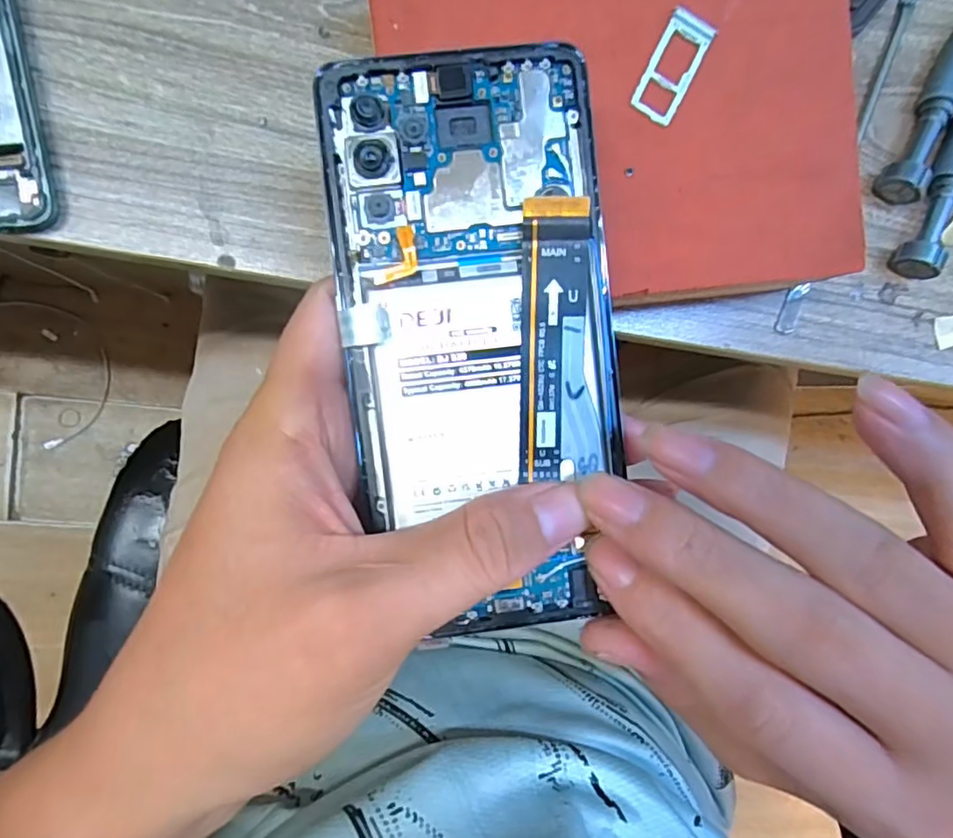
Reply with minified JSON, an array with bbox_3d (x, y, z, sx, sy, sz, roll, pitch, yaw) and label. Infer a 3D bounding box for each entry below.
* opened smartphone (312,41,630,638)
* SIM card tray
[{"bbox_3d":[0.002,-0.020,0.166,0.073,0.010,0.155,-7,96,-8],"label":"opened smartphone"},{"bbox_3d":[0.063,-0.113,0.193,0.015,0.004,0.035,28,89,-9],"label":"SIM card tray"}]

